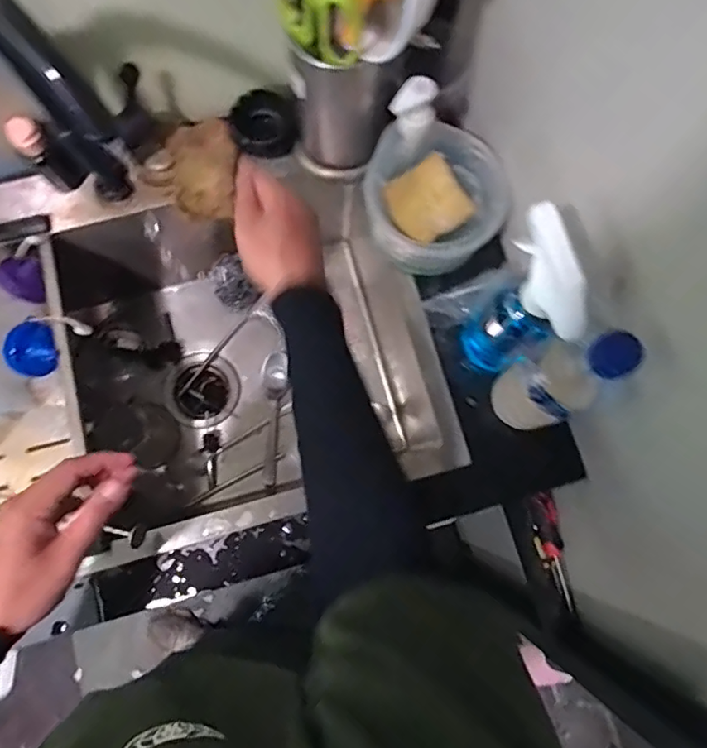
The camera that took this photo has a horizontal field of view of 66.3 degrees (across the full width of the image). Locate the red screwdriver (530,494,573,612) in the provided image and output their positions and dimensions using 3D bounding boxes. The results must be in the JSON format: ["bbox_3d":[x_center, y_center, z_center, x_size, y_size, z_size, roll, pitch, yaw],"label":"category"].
[{"bbox_3d":[0.257,0.222,0.693,0.027,0.031,0.167,-19,103,-4],"label":"red screwdriver"}]

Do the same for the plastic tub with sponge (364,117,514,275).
[{"bbox_3d":[0.084,-0.180,0.572,0.140,0.086,0.119,6,78,1],"label":"plastic tub with sponge"}]

